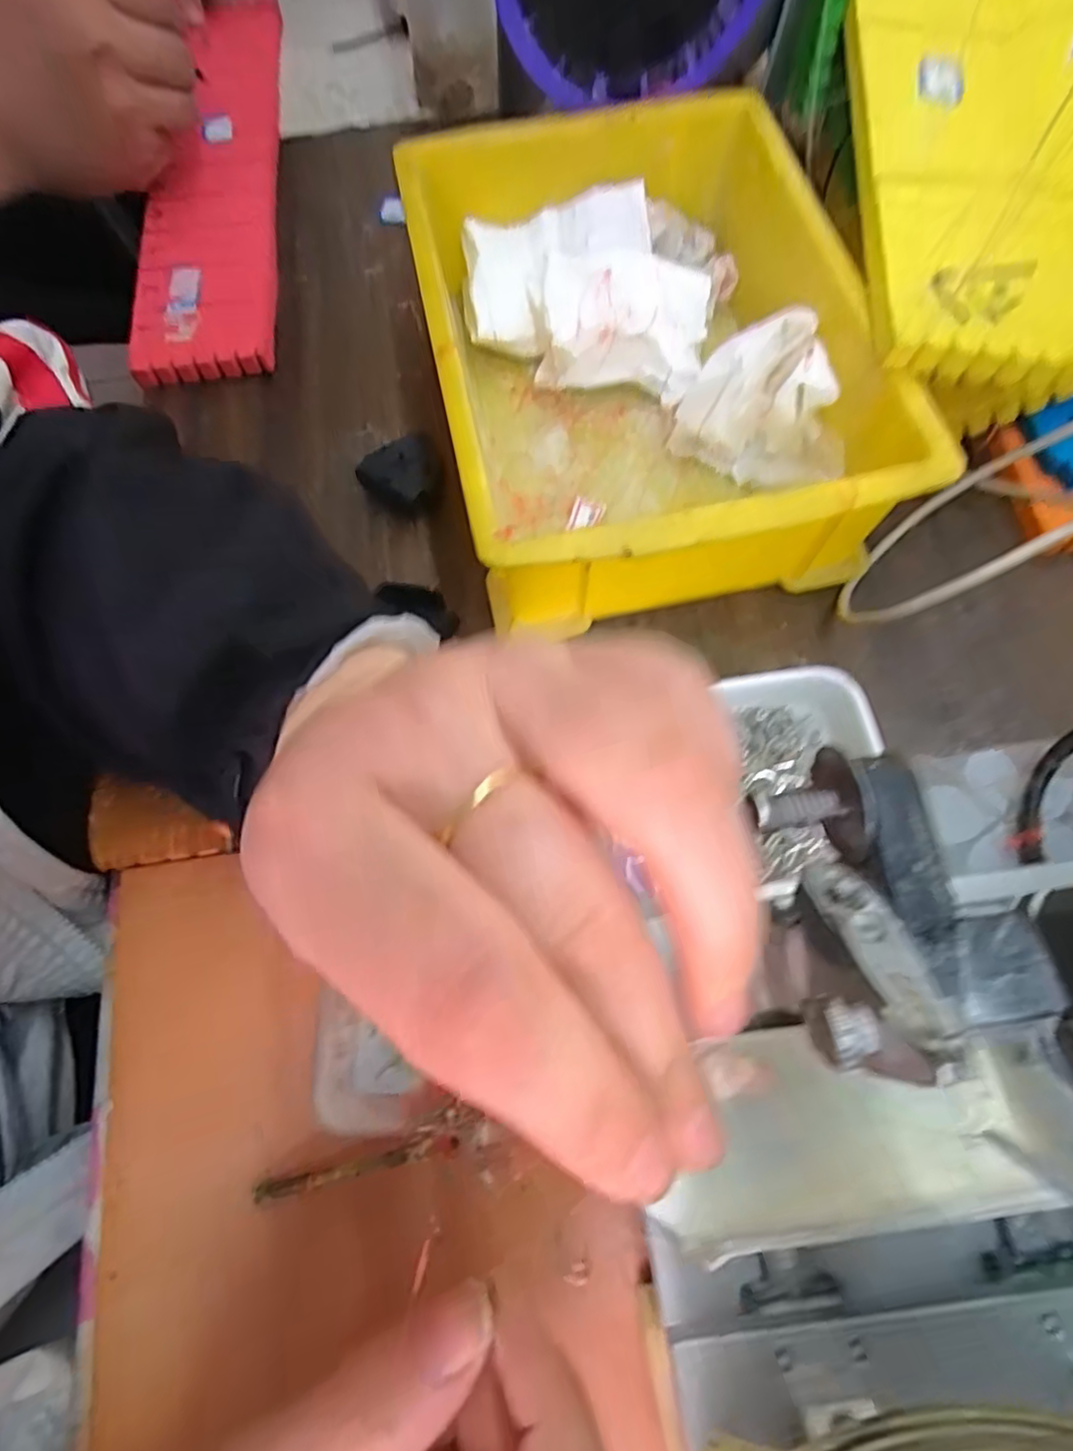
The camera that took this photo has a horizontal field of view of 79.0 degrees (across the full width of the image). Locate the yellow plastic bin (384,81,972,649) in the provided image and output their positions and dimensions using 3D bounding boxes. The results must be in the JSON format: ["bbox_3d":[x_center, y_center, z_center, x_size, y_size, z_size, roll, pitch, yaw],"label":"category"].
[{"bbox_3d":[0.046,-0.170,0.302,0.192,0.072,0.249,-6,70,0],"label":"yellow plastic bin"}]

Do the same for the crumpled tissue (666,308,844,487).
[{"bbox_3d":[0.105,-0.152,0.298,0.070,0.052,0.055,28,74,11],"label":"crumpled tissue"}]

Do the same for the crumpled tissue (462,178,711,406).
[{"bbox_3d":[0.025,-0.216,0.333,0.123,0.038,0.108,0,70,2],"label":"crumpled tissue"}]

